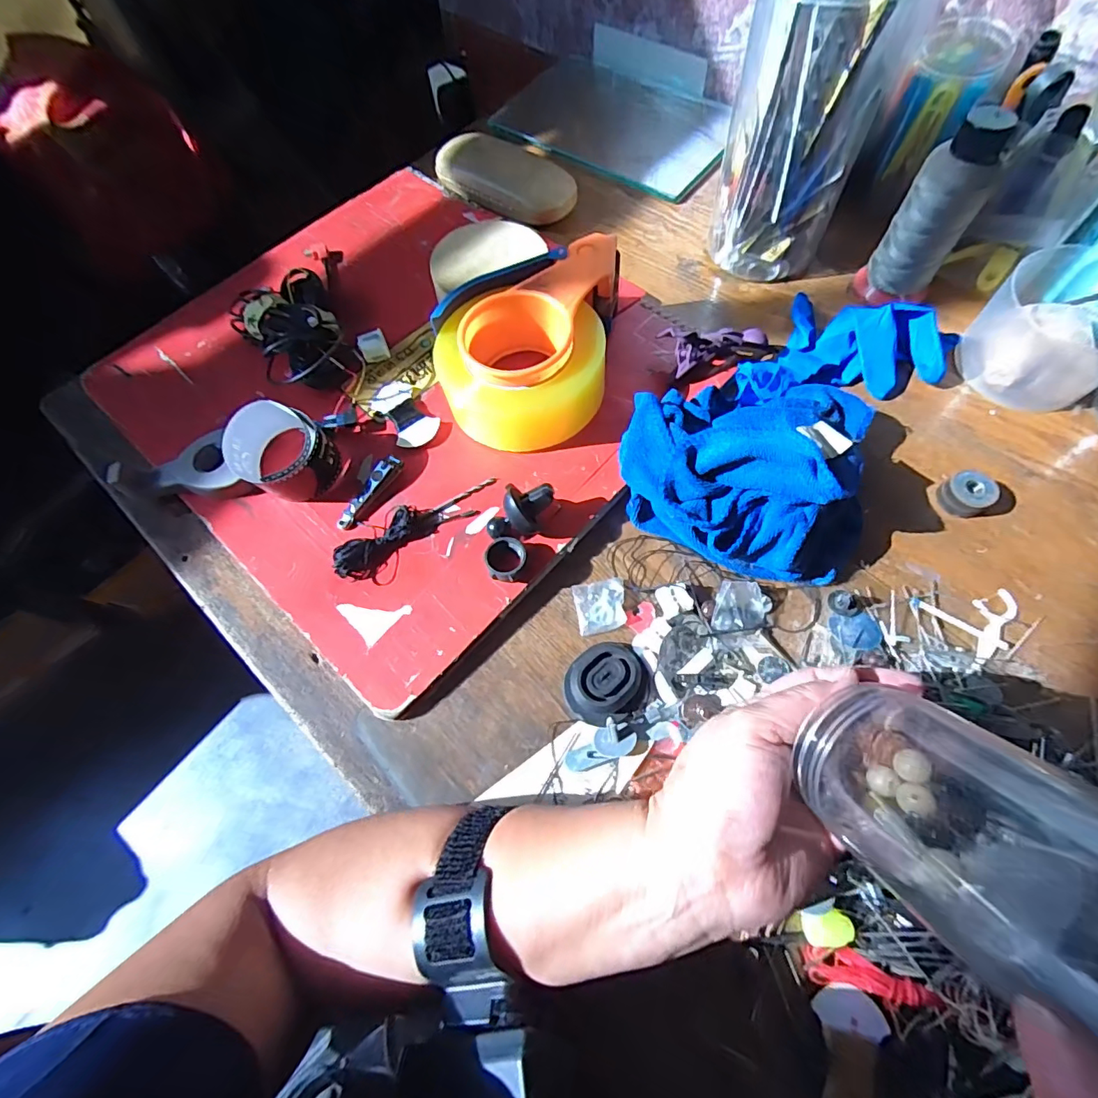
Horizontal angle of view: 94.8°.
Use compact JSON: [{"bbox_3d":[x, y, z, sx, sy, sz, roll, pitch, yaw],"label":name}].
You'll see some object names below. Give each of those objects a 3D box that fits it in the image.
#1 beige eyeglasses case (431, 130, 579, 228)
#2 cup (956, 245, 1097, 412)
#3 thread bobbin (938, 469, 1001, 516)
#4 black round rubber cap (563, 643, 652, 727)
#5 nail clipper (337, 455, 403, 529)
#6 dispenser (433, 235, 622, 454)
[{"bbox_3d":[-0.043,-0.366,0.500,0.141,0.032,0.064,36,71,17],"label":"beige eyeglasses case"},{"bbox_3d":[0.370,-0.159,0.370,0.099,0.065,0.094,-1,65,2],"label":"cup"},{"bbox_3d":[0.284,-0.037,0.343,0.024,0.021,0.029,-30,67,-11],"label":"thread bobbin"},{"bbox_3d":[0.036,0.080,0.304,0.045,0.017,0.051,37,72,18],"label":"black round rubber cap"},{"bbox_3d":[-0.128,-0.042,0.360,0.014,0.008,0.063,32,70,16],"label":"nail clipper"},{"bbox_3d":[-0.015,-0.152,0.377,0.119,0.062,0.147,7,66,6],"label":"dispenser"}]

